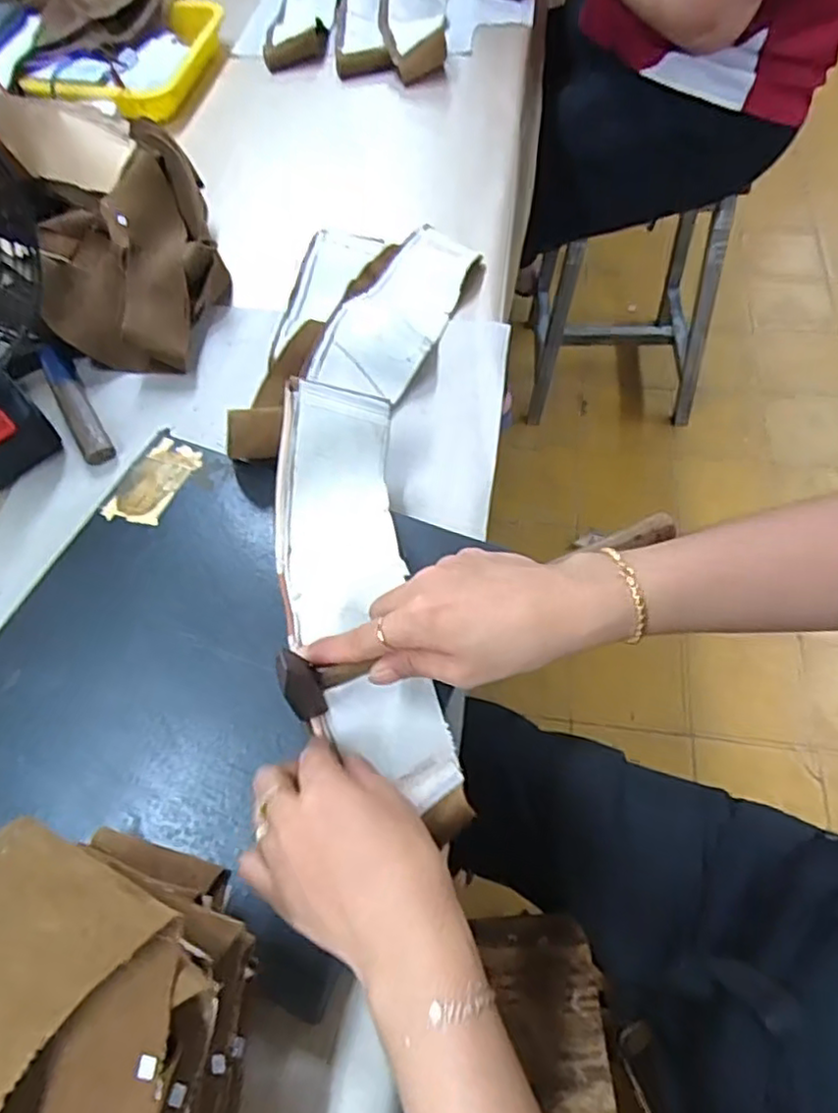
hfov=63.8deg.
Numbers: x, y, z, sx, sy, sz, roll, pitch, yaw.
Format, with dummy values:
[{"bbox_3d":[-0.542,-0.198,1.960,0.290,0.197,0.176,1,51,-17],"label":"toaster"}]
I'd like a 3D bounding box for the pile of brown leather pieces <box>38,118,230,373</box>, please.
[{"bbox_3d":[-0.264,-0.270,0.614,0.160,0.084,0.216,-18,60,-7],"label":"pile of brown leather pieces"}]

